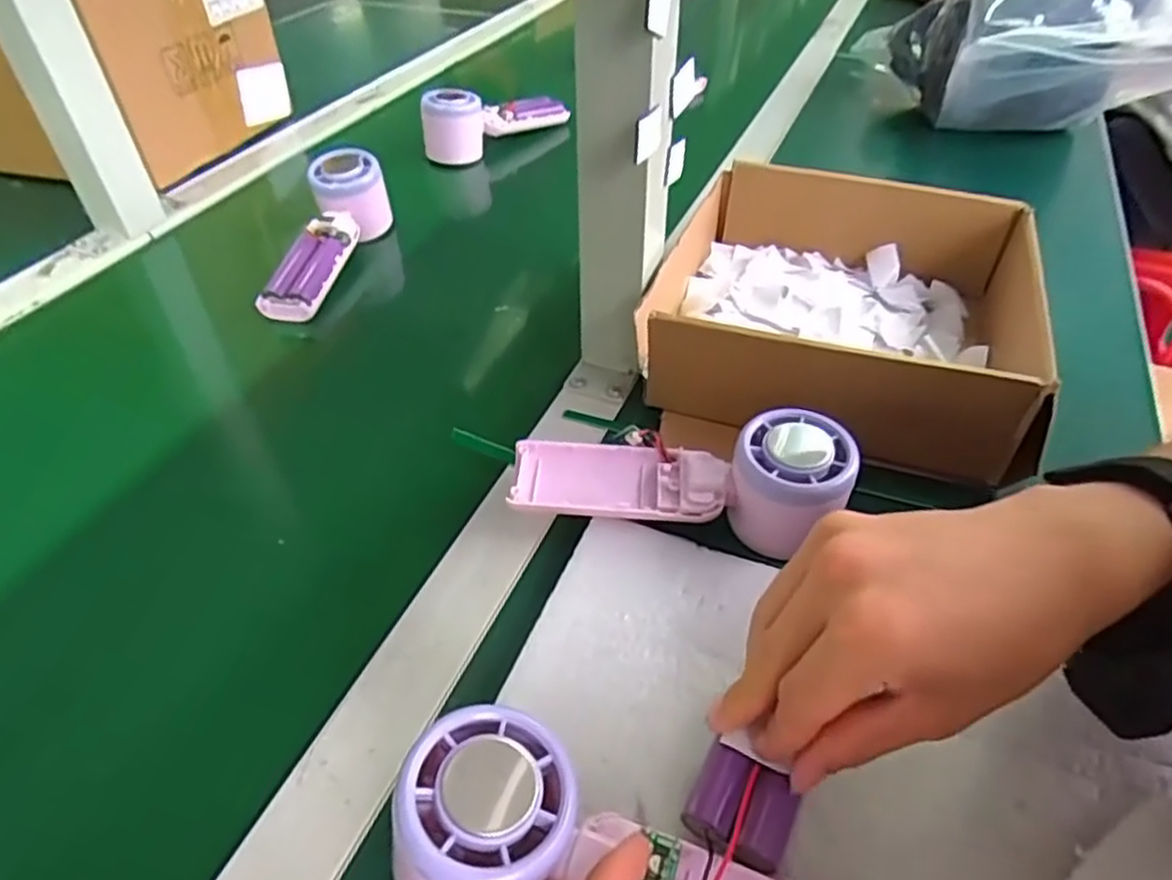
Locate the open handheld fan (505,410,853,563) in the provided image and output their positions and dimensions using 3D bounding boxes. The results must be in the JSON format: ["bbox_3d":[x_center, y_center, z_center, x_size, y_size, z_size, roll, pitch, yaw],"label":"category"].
[{"bbox_3d":[0.045,0.016,0.366,0.163,0.047,0.062,8,48,8],"label":"open handheld fan"}]

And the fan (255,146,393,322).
[{"bbox_3d":[-0.200,-0.160,0.563,0.051,0.053,0.153,6,47,6],"label":"fan"}]

